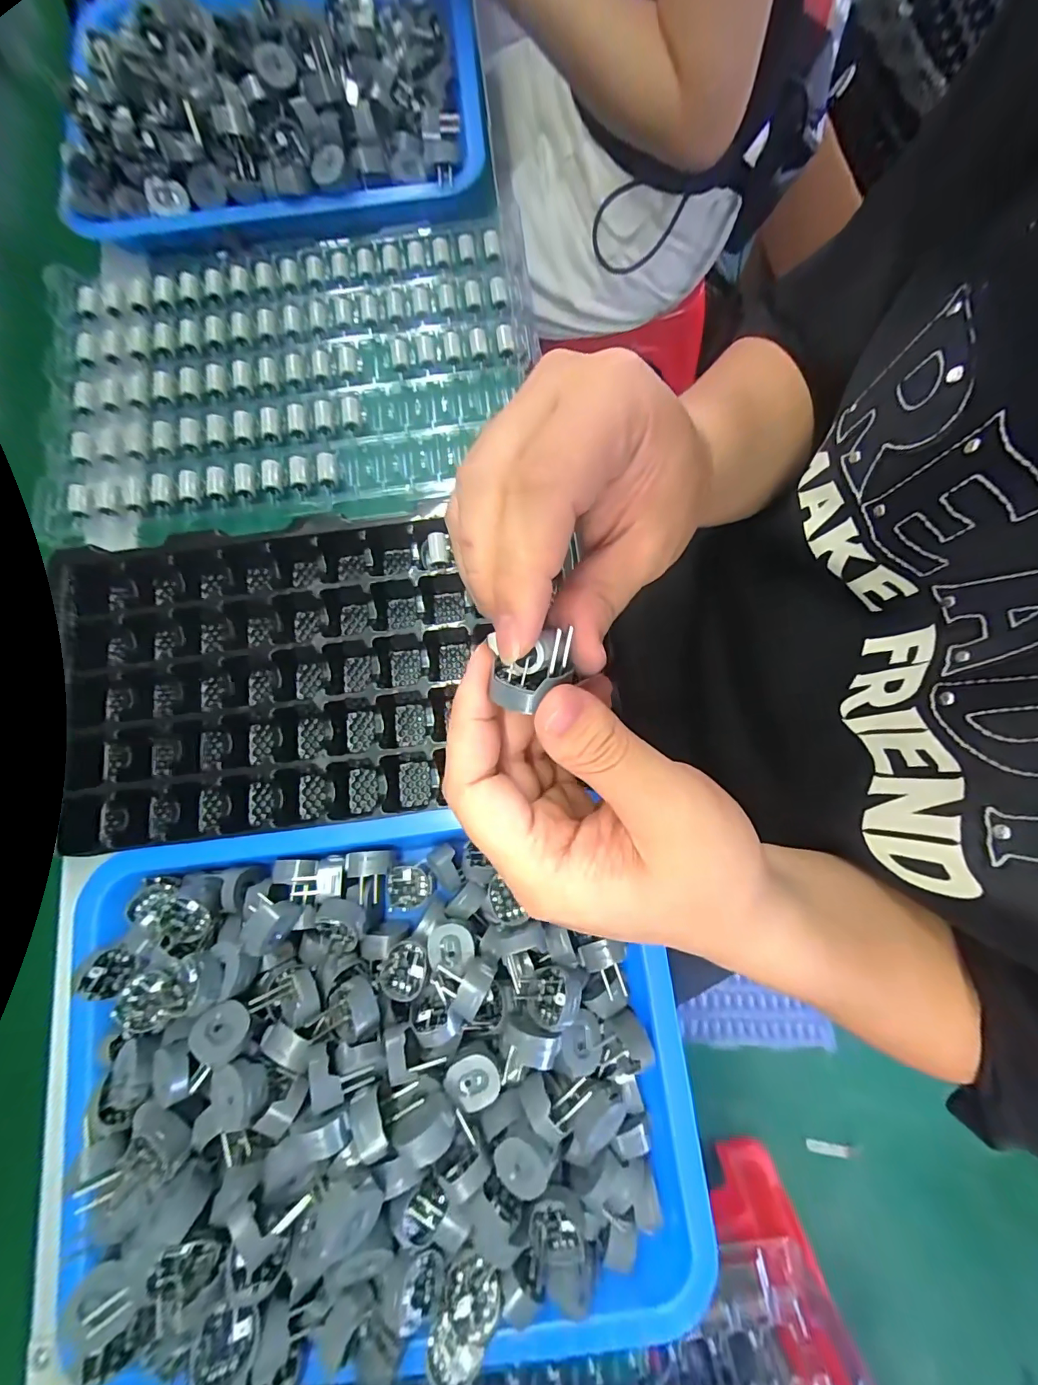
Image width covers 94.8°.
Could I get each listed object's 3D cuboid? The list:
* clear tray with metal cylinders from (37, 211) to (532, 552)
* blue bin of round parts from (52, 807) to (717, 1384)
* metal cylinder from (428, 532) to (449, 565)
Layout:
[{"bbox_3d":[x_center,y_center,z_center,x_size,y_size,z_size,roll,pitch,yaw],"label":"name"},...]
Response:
[{"bbox_3d":[-0.173,-0.227,0.348,0.349,0.024,0.232,-7,80,2],"label":"clear tray with metal cylinders"},{"bbox_3d":[-0.075,0.199,0.249,0.325,0.059,0.256,-8,80,2],"label":"blue bin of round parts"},{"bbox_3d":[-0.054,-0.096,0.318,0.013,0.010,0.022,-12,80,2],"label":"metal cylinder"}]

